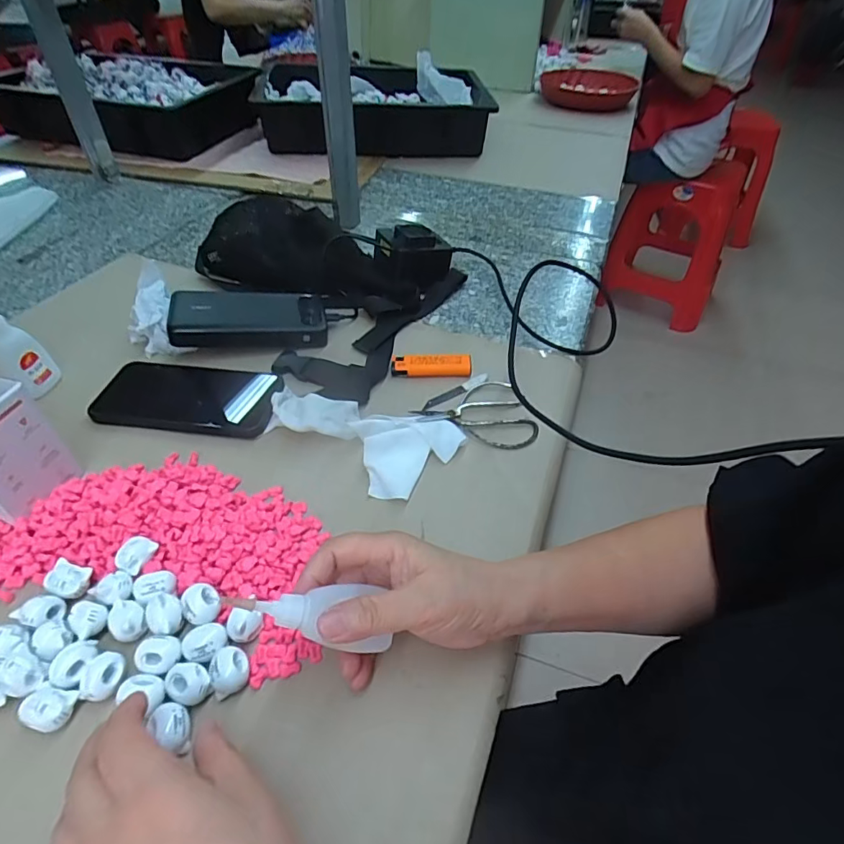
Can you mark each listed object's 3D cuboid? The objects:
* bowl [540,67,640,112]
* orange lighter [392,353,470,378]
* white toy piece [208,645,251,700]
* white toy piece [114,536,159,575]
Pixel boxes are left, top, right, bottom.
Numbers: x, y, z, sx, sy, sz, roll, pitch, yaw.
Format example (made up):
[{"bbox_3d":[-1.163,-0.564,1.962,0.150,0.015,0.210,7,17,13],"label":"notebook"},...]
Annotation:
[{"bbox_3d":[0.435,-0.872,1.307,0.240,0.056,0.227,12,45,11],"label":"bowl"},{"bbox_3d":[0.009,-0.058,0.506,0.079,0.020,0.016,1,46,1],"label":"orange lighter"},{"bbox_3d":[-0.114,0.149,0.299,0.022,0.017,0.025,-17,48,-17],"label":"white toy piece"},{"bbox_3d":[-0.199,0.092,0.348,0.019,0.013,0.024,18,48,17],"label":"white toy piece"}]

